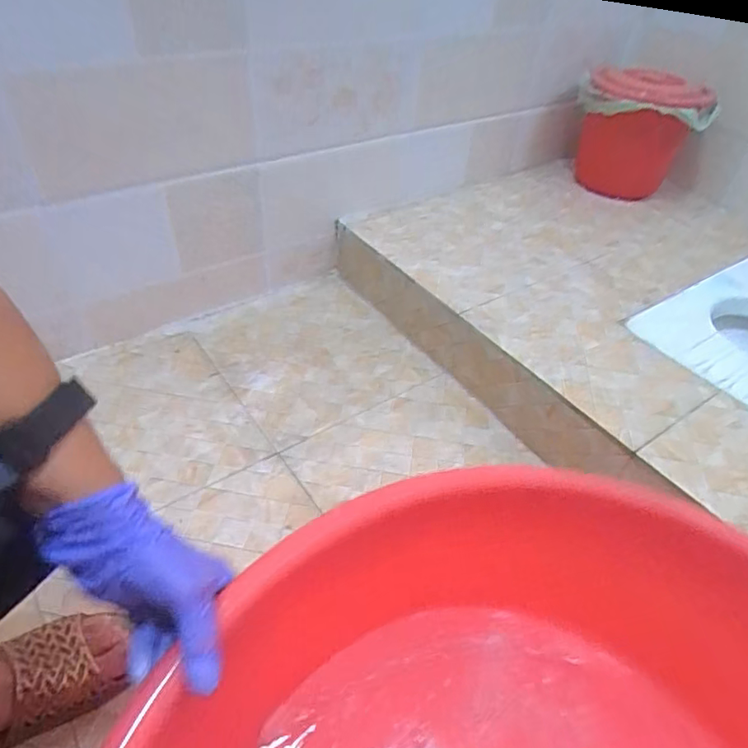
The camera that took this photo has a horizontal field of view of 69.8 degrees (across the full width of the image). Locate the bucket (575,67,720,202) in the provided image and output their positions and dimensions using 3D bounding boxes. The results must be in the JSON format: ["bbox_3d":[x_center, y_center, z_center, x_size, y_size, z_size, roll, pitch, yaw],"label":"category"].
[{"bbox_3d":[0.524,-0.477,1.082,0.232,0.213,0.212,1,44,-1],"label":"bucket"}]

